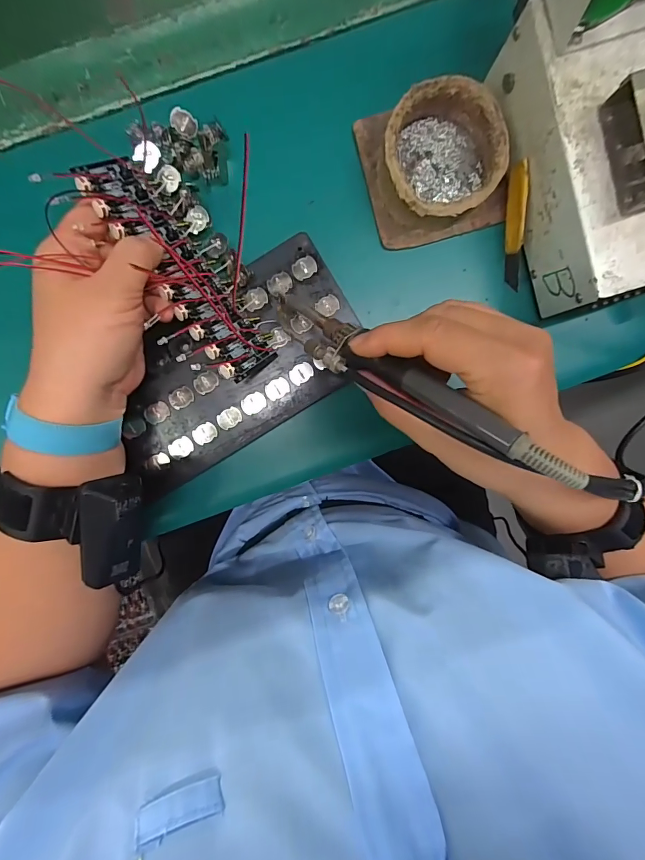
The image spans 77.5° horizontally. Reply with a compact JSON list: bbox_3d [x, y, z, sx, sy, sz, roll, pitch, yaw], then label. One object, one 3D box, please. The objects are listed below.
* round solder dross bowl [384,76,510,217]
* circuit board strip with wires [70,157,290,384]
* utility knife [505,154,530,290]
[{"bbox_3d":[0.084,-0.190,0.283,0.083,0.039,0.081,0,95,-3],"label":"round solder dross bowl"},{"bbox_3d":[-0.088,-0.111,0.274,0.062,0.008,0.159,-40,98,-32],"label":"circuit board strip with wires"},{"bbox_3d":[0.140,-0.146,0.291,0.006,0.019,0.081,-7,112,-3],"label":"utility knife"}]

